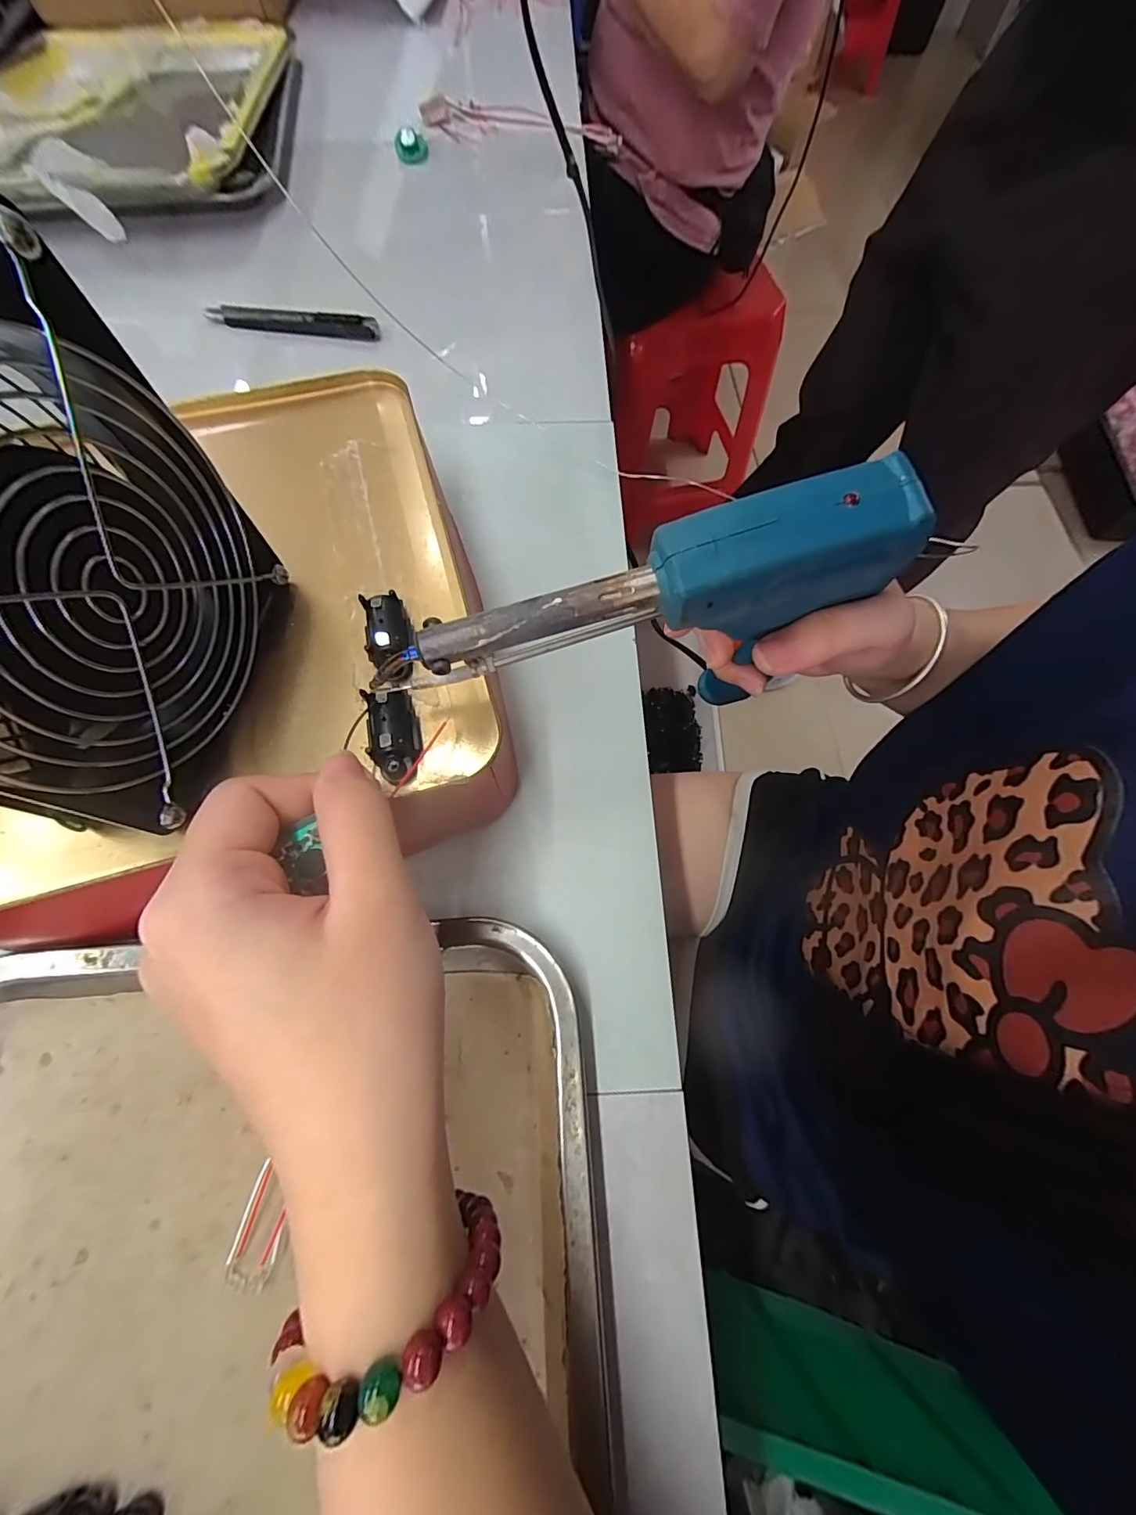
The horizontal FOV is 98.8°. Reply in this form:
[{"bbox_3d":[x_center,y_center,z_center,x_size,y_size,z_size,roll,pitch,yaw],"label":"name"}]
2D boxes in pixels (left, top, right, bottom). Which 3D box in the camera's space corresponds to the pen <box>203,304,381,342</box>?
[{"bbox_3d":[-0.209,-0.329,0.366,0.132,0.012,0.017,8,70,0],"label":"pen"}]

